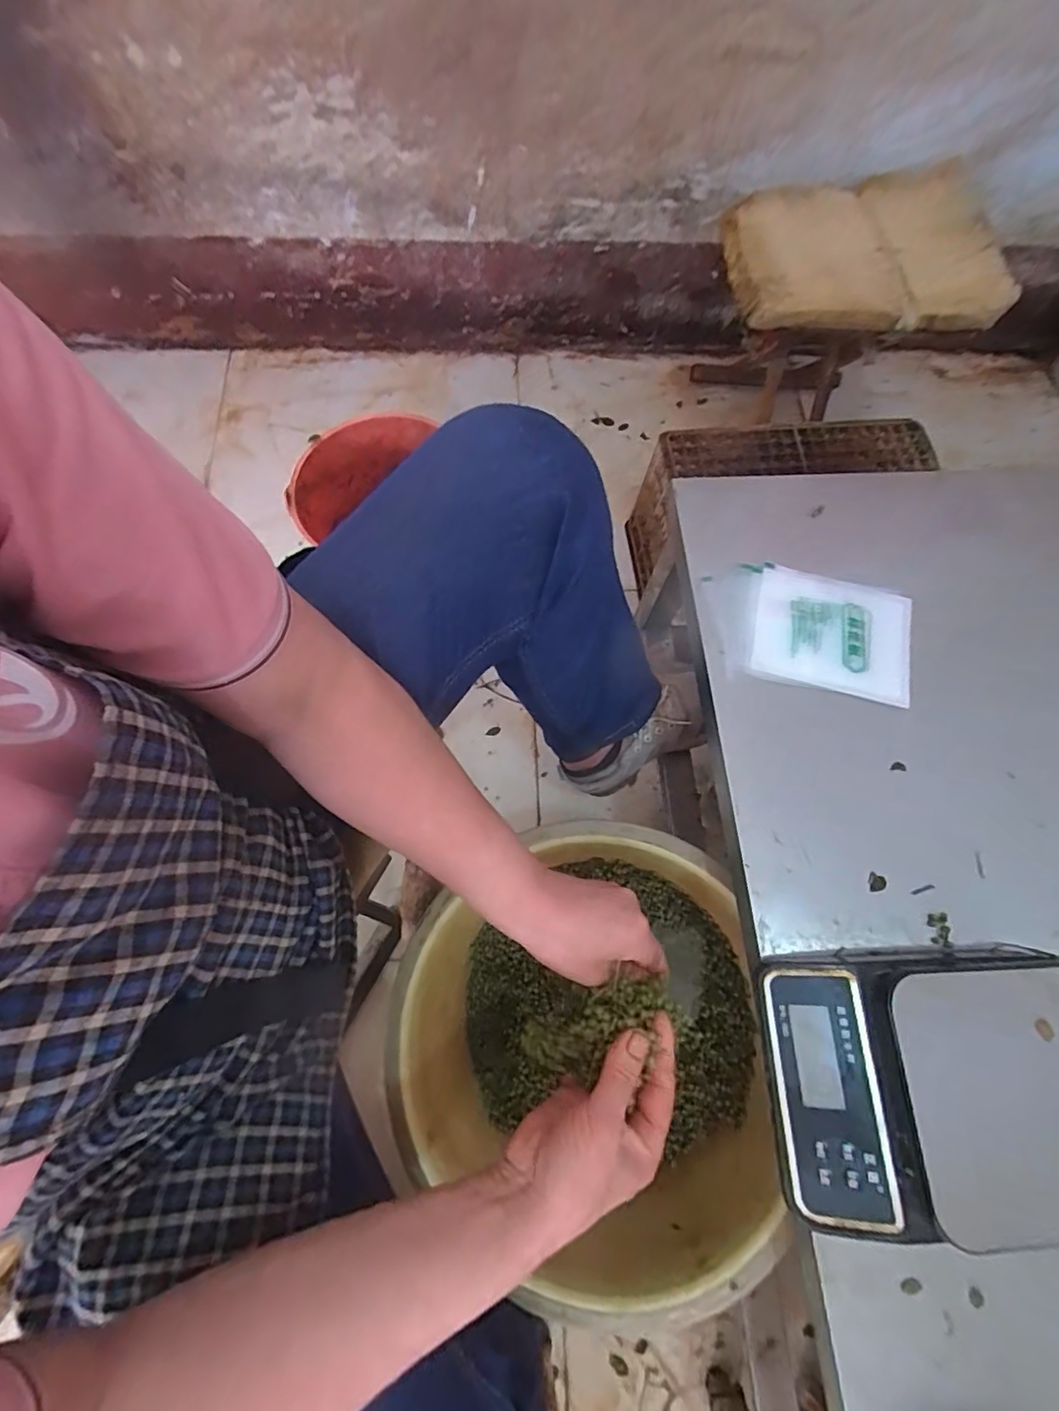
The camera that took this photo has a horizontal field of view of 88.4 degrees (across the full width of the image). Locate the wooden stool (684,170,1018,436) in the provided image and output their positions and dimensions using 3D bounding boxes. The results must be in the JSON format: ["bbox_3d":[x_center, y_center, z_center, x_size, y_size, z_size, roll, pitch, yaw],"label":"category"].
[{"bbox_3d":[0.518,-0.672,1.021,0.404,0.392,0.336,-6,73,-4],"label":"wooden stool"}]

